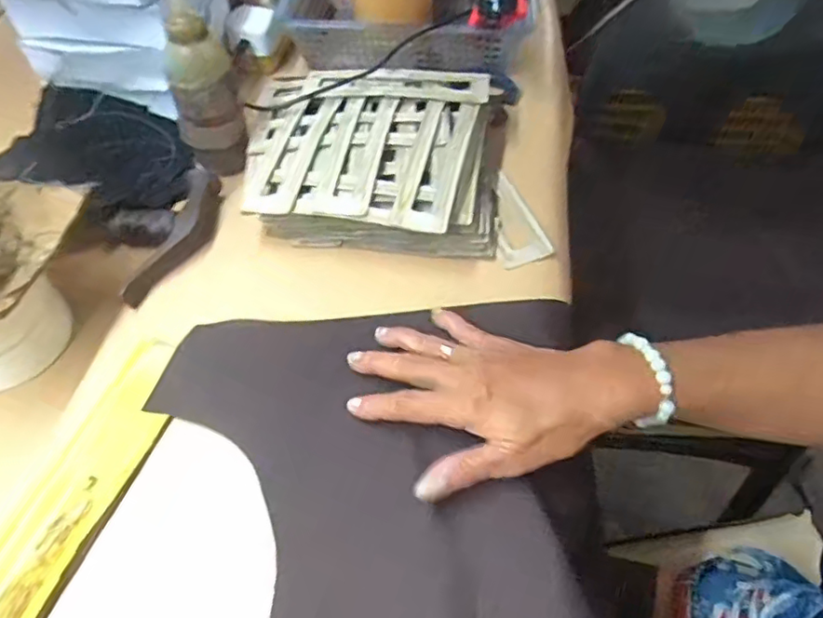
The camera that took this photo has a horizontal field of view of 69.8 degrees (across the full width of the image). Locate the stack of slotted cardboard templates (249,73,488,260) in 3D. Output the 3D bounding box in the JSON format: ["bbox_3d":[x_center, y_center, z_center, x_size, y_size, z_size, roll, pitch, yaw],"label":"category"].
[{"bbox_3d":[-0.029,-0.127,0.479,0.201,0.044,0.180,5,53,4],"label":"stack of slotted cardboard templates"}]

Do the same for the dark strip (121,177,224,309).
[{"bbox_3d":[-0.171,-0.053,0.447,0.024,0.011,0.128,15,54,12],"label":"dark strip"}]

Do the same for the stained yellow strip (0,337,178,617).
[{"bbox_3d":[-0.203,0.132,0.319,0.050,0.010,0.266,15,55,10],"label":"stained yellow strip"}]

